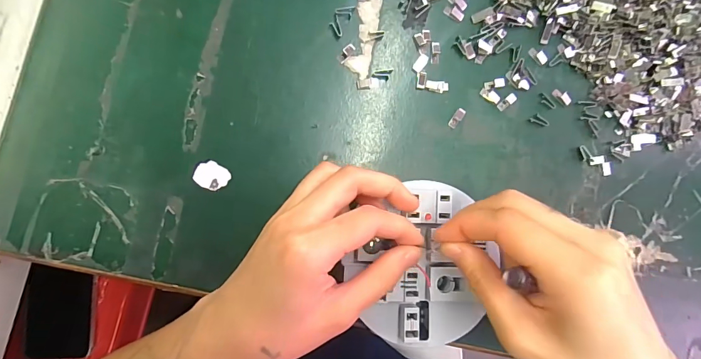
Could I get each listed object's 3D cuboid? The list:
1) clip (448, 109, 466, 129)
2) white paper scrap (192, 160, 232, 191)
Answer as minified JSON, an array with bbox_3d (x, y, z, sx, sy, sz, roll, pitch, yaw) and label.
[{"bbox_3d":[0.074,-0.042,0.255,0.006,0.004,0.016,37,84,-4],"label":"clip"},{"bbox_3d":[-0.088,-0.002,0.236,0.021,0.004,0.017,24,85,-5],"label":"white paper scrap"}]

